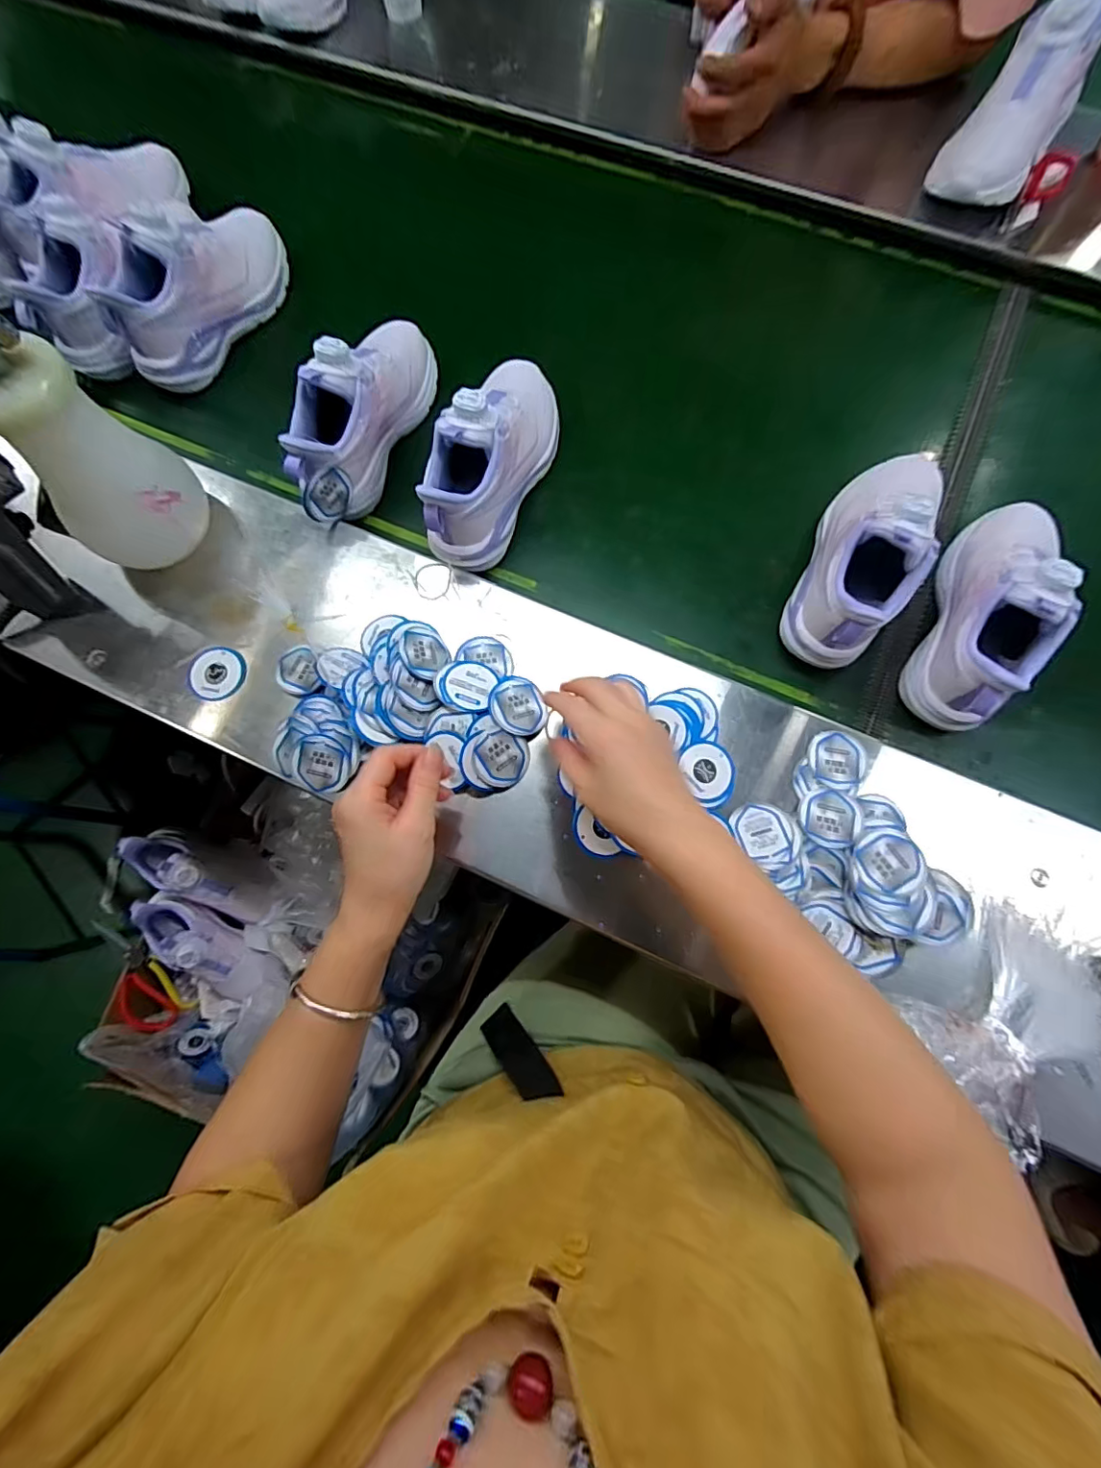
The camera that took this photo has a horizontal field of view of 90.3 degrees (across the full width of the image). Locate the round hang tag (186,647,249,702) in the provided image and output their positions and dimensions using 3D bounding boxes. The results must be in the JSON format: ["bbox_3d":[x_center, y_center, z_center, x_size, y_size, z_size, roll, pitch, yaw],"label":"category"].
[{"bbox_3d":[-0.295,-0.053,0.487,0.045,0.009,0.047,9,88,-17],"label":"round hang tag"}]

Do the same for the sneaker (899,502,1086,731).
[{"bbox_3d":[0.382,-0.108,0.460,0.084,0.112,0.220,25,78,8],"label":"sneaker"}]

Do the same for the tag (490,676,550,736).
[{"bbox_3d":[-0.028,-0.024,0.463,0.046,0.005,0.052,-15,76,-22],"label":"tag"}]

